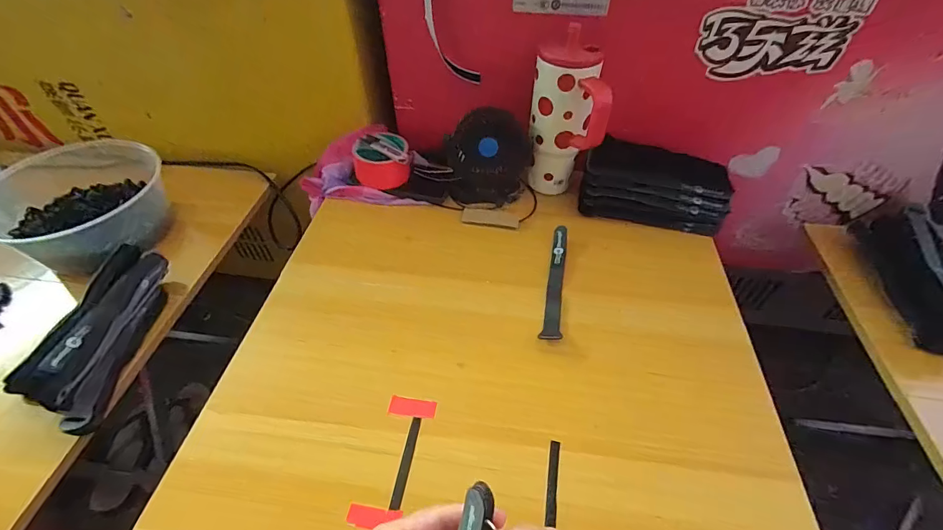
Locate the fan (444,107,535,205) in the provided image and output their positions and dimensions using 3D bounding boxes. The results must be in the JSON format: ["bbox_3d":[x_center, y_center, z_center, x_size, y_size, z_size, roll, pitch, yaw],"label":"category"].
[{"bbox_3d":[0.028,-0.160,0.626,0.125,0.135,0.072,4,48,4],"label":"fan"}]

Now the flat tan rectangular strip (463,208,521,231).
[{"bbox_3d":[0.029,-0.070,0.628,0.085,0.005,0.030,9,49,8],"label":"flat tan rectangular strip"}]

